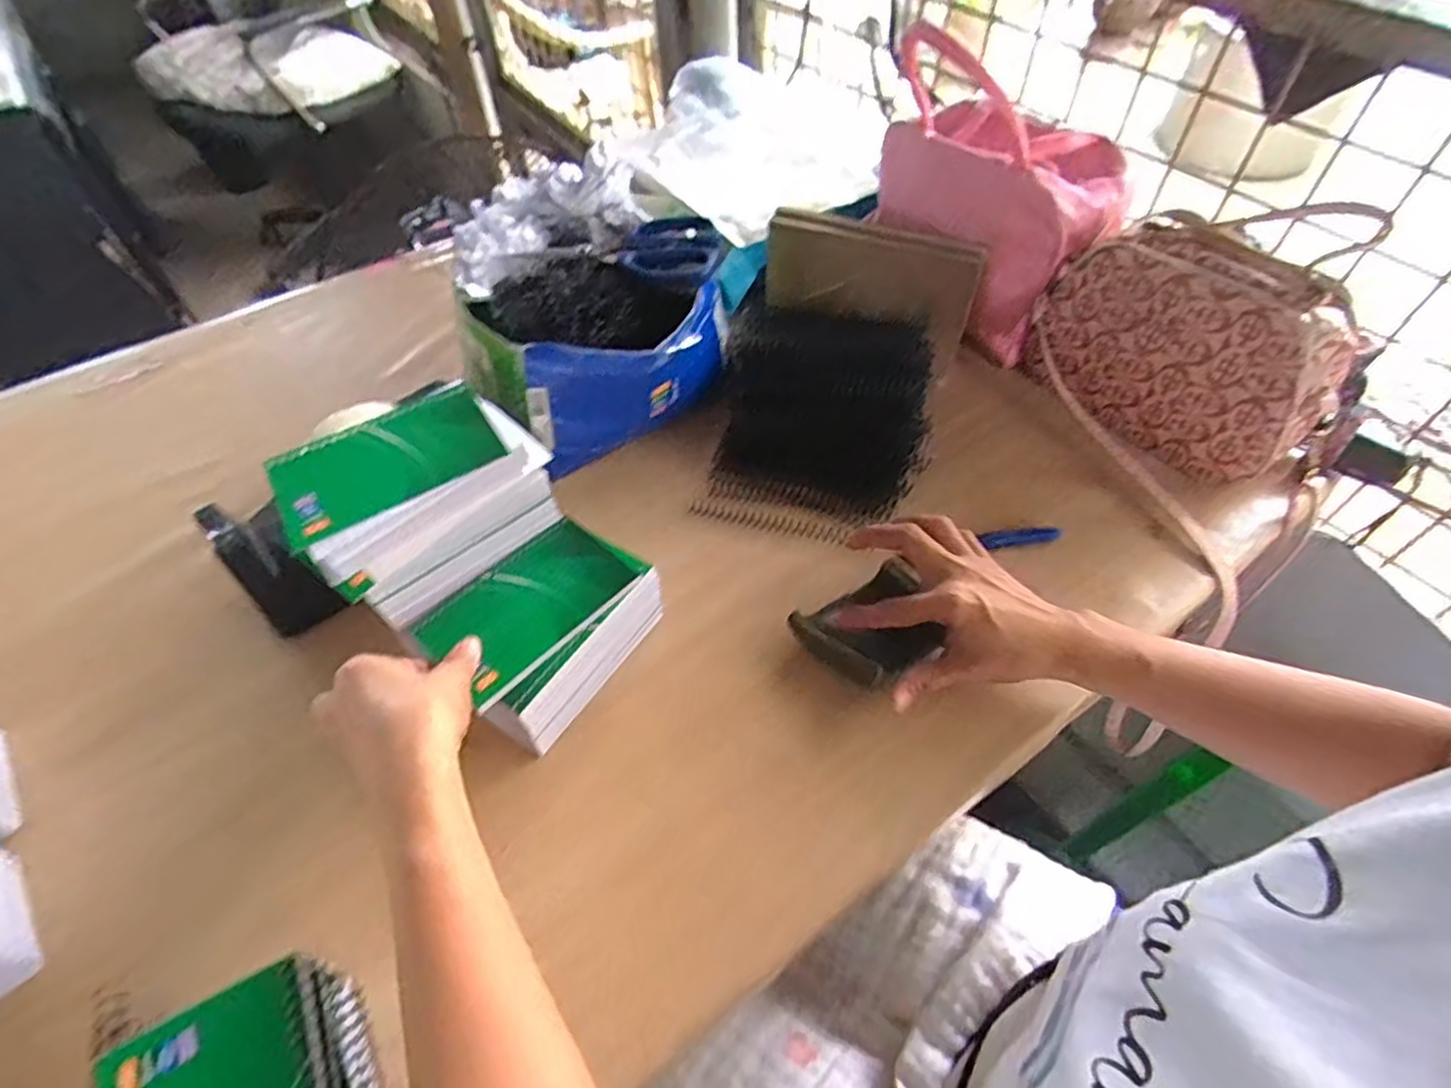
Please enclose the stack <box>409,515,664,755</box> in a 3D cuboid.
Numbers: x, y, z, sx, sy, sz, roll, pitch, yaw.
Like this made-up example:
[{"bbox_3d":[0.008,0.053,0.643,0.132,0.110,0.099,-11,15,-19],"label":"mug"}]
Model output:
[{"bbox_3d":[-0.121,0.055,0.477,0.100,0.056,0.131,29,59,21],"label":"stack"}]

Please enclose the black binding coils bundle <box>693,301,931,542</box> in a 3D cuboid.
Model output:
[{"bbox_3d":[0.080,-0.107,0.580,0.175,0.081,0.176,9,54,9],"label":"black binding coils bundle"}]

